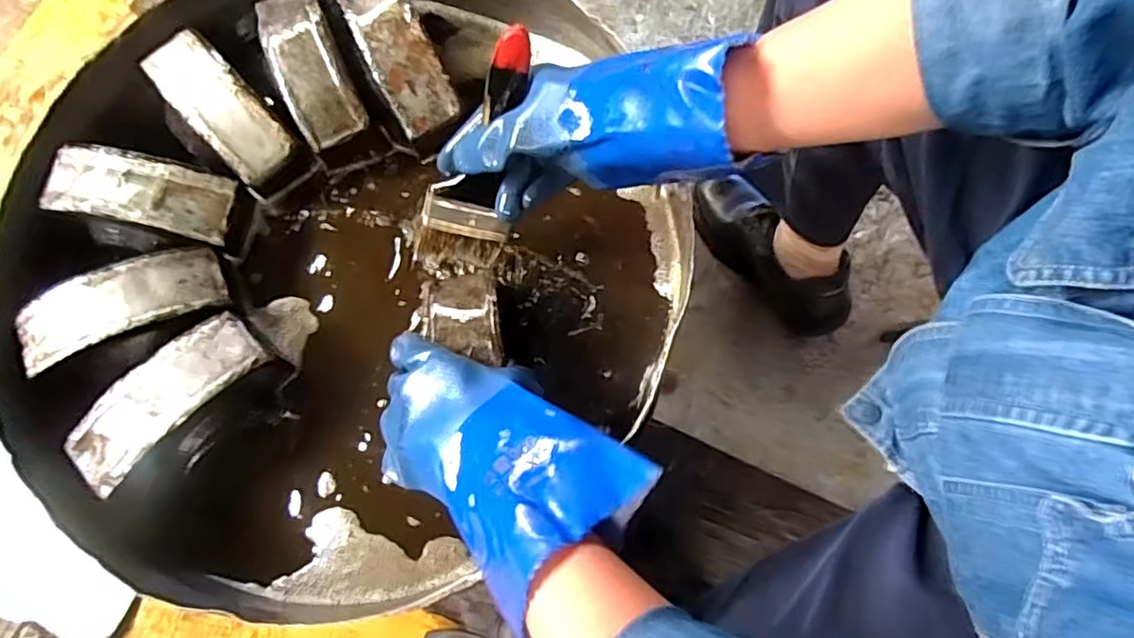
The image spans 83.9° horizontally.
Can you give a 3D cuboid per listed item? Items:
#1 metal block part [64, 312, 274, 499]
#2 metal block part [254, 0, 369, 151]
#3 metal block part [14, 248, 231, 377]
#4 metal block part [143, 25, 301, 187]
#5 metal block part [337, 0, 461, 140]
[{"bbox_3d":[-0.319,0.062,0.498,0.158,0.025,0.060,-42,78,-9],"label":"metal block part"},{"bbox_3d":[-0.237,-0.236,0.574,0.060,0.033,0.160,-23,76,-5],"label":"metal block part"},{"bbox_3d":[-0.373,-0.010,0.523,0.161,0.031,0.060,-20,76,-4],"label":"metal block part"},{"bbox_3d":[-0.317,-0.197,0.569,0.059,0.036,0.159,-43,78,-9],"label":"metal block part"},{"bbox_3d":[-0.154,-0.243,0.567,0.057,0.035,0.157,-27,76,-6],"label":"metal block part"}]

